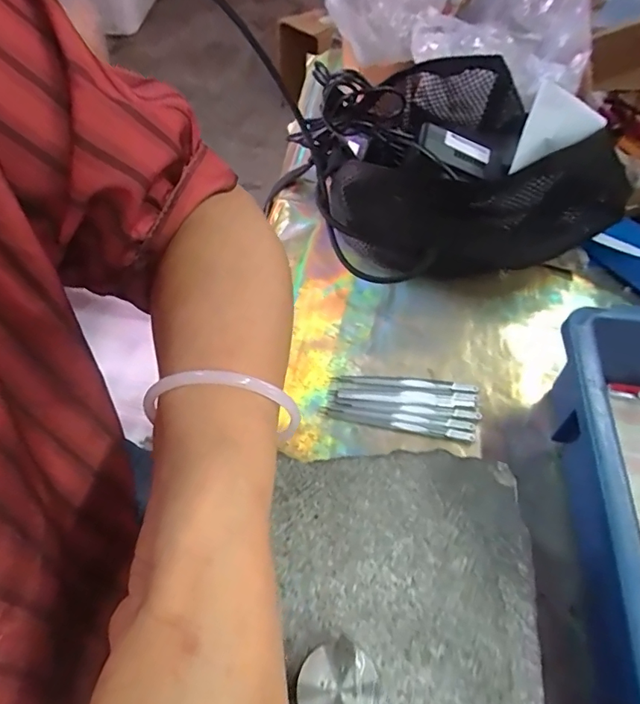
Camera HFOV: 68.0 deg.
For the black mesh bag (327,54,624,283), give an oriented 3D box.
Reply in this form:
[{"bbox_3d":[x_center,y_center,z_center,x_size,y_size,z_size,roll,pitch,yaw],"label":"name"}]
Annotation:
[{"bbox_3d":[0.127,-0.156,0.412,0.240,0.117,0.157,5,54,5],"label":"black mesh bag"}]

